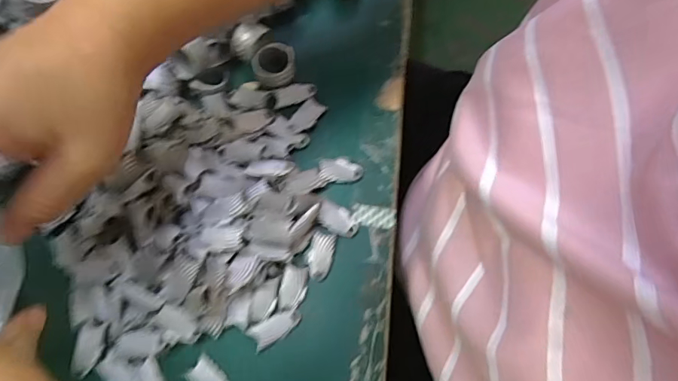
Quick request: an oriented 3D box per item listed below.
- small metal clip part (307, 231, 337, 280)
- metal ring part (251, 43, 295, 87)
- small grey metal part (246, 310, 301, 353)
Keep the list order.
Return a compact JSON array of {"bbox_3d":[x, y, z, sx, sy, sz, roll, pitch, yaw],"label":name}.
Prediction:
[{"bbox_3d":[-0.012,0.041,0.281,0.015,0.004,0.030,15,73,4],"label":"small metal clip part"},{"bbox_3d":[-0.047,-0.091,0.318,0.029,0.015,0.026,7,73,2],"label":"metal ring part"},{"bbox_3d":[-0.038,0.083,0.266,0.031,0.004,0.015,-28,75,-9],"label":"small grey metal part"}]

